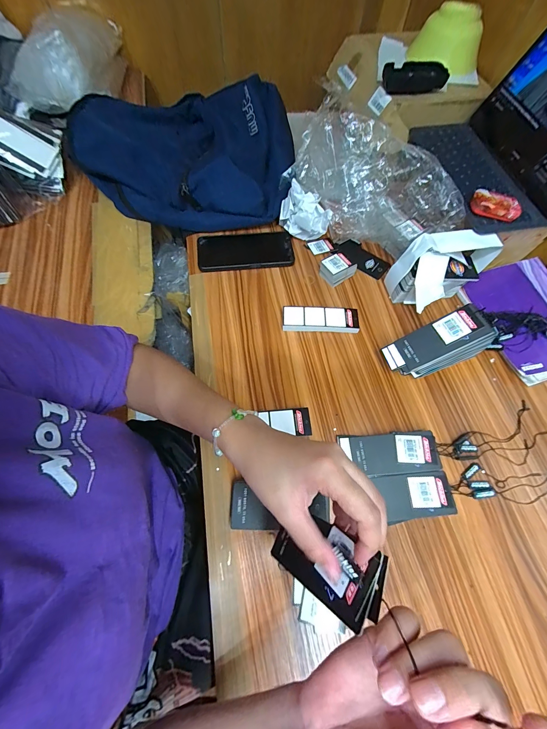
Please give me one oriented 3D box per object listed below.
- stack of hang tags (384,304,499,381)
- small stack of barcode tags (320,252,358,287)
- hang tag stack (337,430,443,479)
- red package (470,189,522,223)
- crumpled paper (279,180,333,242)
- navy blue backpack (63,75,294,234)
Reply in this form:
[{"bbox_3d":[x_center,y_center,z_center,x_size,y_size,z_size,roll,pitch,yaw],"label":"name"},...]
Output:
[{"bbox_3d":[0.233,-0.025,0.409,0.133,0.091,0.058,-16,66,-10],"label":"stack of hang tags"},{"bbox_3d":[0.111,-0.167,0.500,0.054,0.033,0.039,-29,69,-15],"label":"small stack of barcode tags"},{"bbox_3d":[0.151,0.116,0.373,0.120,0.019,0.052,-2,65,-3],"label":"hang tag stack"},{"bbox_3d":[0.331,-0.239,0.429,0.066,0.021,0.041,13,65,4],"label":"red package"},{"bbox_3d":[0.052,-0.266,0.513,0.071,0.084,0.096,-14,66,-9],"label":"crumpled paper"},{"bbox_3d":[-0.177,-0.404,0.554,0.399,0.112,0.298,-6,65,-5],"label":"navy blue backpack"}]

